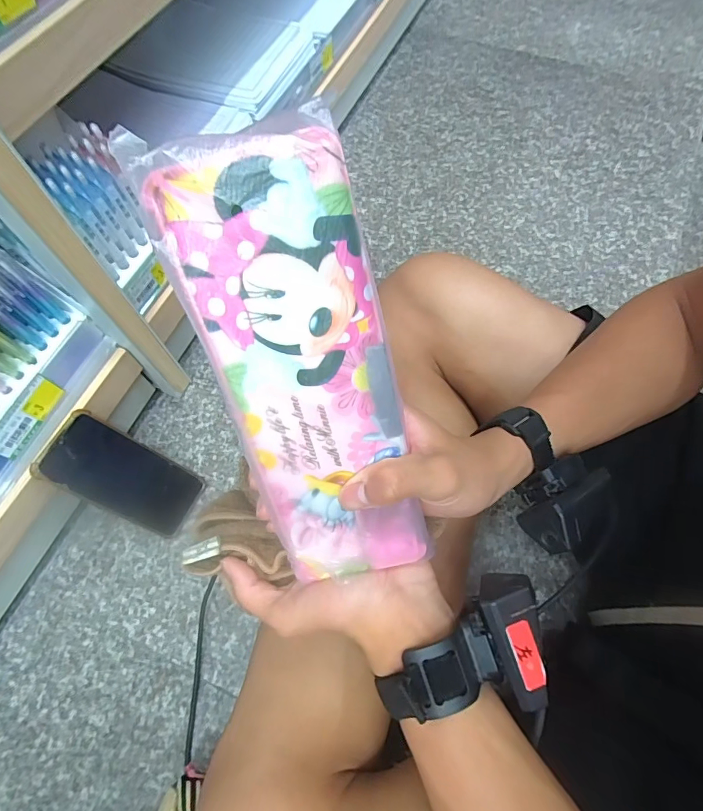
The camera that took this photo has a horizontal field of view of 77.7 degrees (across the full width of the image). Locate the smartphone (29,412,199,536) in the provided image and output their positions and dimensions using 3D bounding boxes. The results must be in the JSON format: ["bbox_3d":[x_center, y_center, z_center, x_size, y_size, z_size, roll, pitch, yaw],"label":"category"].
[{"bbox_3d":[-0.241,0.078,0.474,0.010,0.161,0.074,4,58,46],"label":"smartphone"}]

